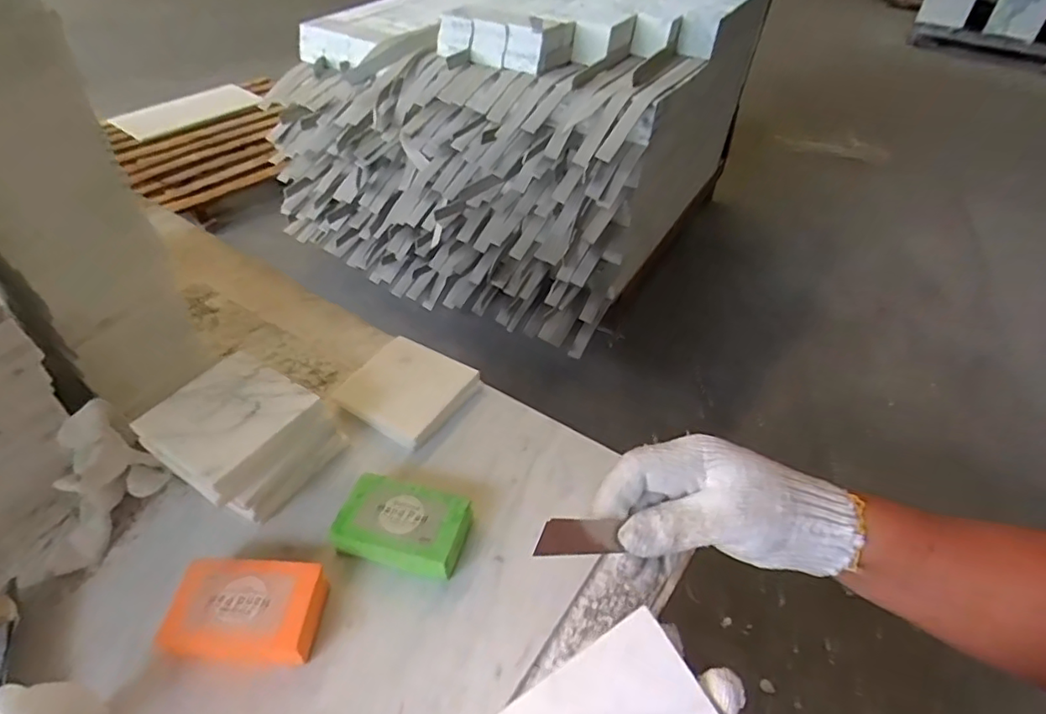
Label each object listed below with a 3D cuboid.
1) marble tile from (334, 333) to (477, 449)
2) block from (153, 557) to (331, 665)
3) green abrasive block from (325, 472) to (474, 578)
[{"bbox_3d":[-0.110,0.031,0.579,0.098,0.018,0.101,27,51,16],"label":"marble tile"},{"bbox_3d":[-0.192,0.176,0.419,0.105,0.035,0.057,5,42,1],"label":"block"},{"bbox_3d":[-0.092,0.133,0.469,0.099,0.031,0.062,15,43,13],"label":"green abrasive block"}]

